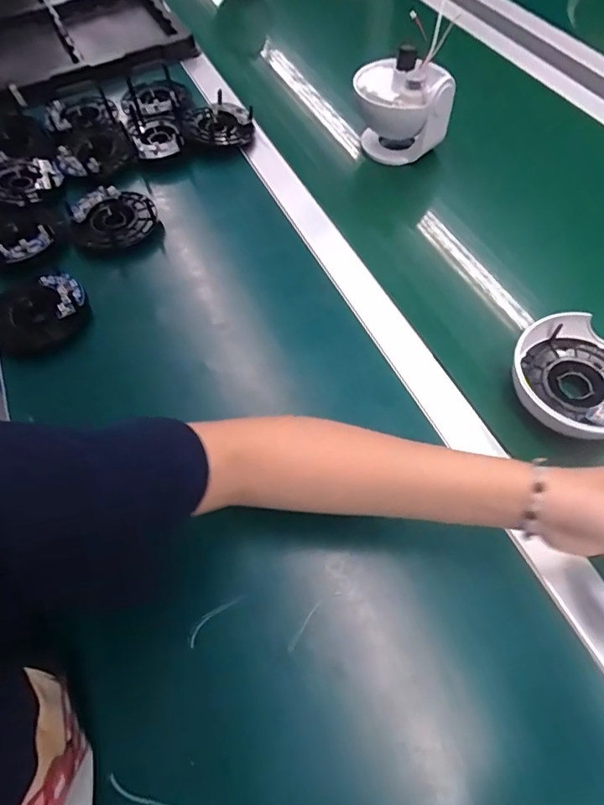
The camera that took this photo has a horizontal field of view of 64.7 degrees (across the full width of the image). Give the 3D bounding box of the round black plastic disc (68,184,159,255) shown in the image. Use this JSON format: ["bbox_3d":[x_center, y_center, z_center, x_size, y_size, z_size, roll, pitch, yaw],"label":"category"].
[{"bbox_3d":[-0.223,-0.216,0.566,0.096,0.025,0.083,-23,68,-7],"label":"round black plastic disc"}]

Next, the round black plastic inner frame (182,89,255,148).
[{"bbox_3d":[-0.110,-0.381,0.651,0.087,0.027,0.080,32,67,21],"label":"round black plastic inner frame"}]

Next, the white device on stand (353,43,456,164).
[{"bbox_3d":[0.125,-0.366,0.598,0.114,0.121,0.087,8,60,9],"label":"white device on stand"}]

